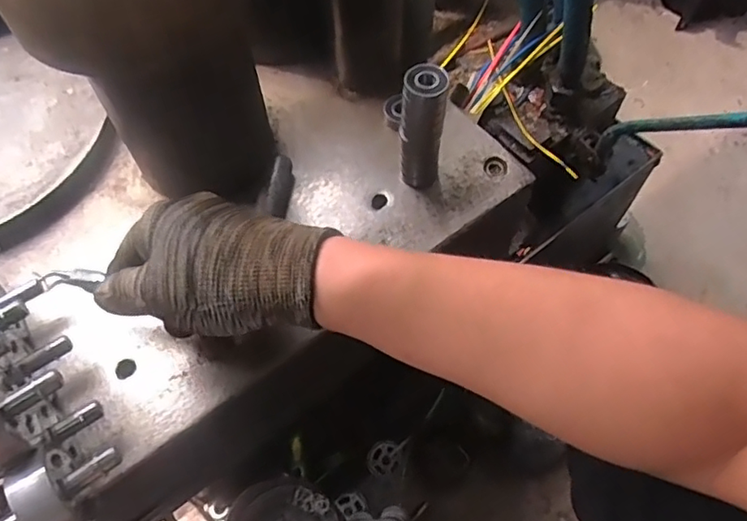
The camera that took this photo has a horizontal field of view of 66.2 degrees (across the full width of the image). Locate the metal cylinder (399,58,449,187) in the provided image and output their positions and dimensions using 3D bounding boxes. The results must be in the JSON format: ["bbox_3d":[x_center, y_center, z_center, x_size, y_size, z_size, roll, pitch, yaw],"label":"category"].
[{"bbox_3d":[0.037,-0.098,0.435,0.030,0.105,0.027,4,60,4],"label":"metal cylinder"}]

